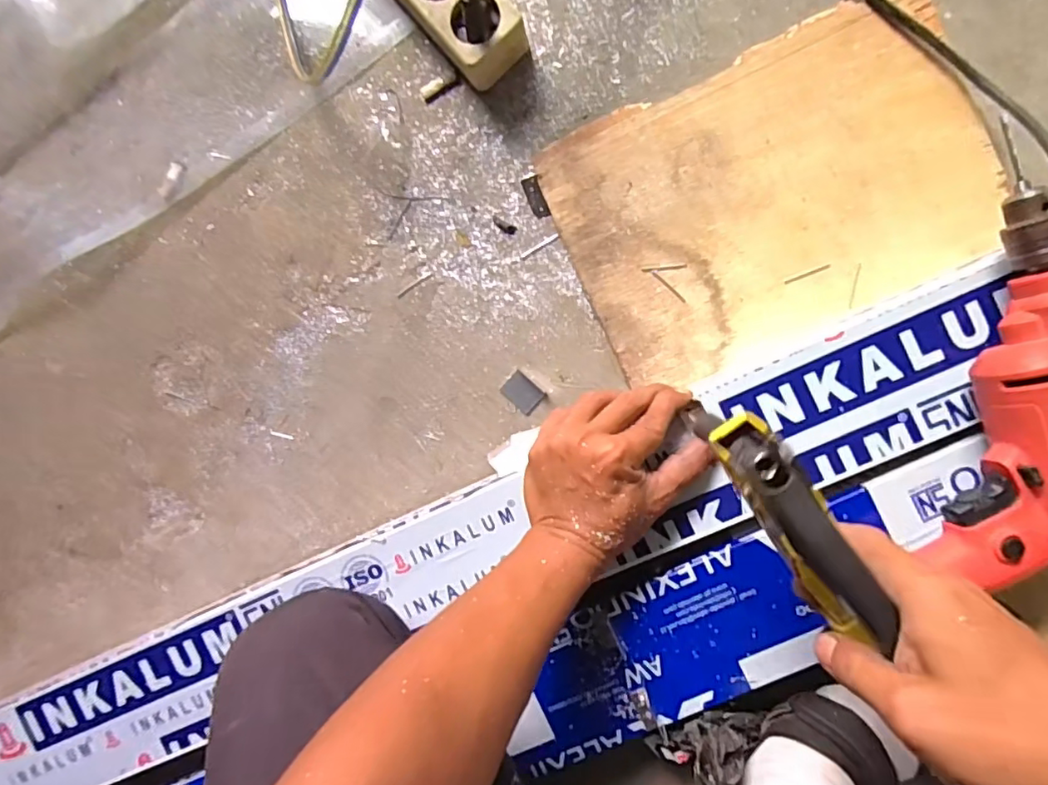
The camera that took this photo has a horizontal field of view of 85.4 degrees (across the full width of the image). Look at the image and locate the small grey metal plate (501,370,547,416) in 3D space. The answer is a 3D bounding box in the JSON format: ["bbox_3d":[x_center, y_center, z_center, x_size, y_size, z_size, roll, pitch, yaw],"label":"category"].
[{"bbox_3d":[-0.001,0.001,0.464,0.032,0.006,0.024,42,98,2],"label":"small grey metal plate"}]

